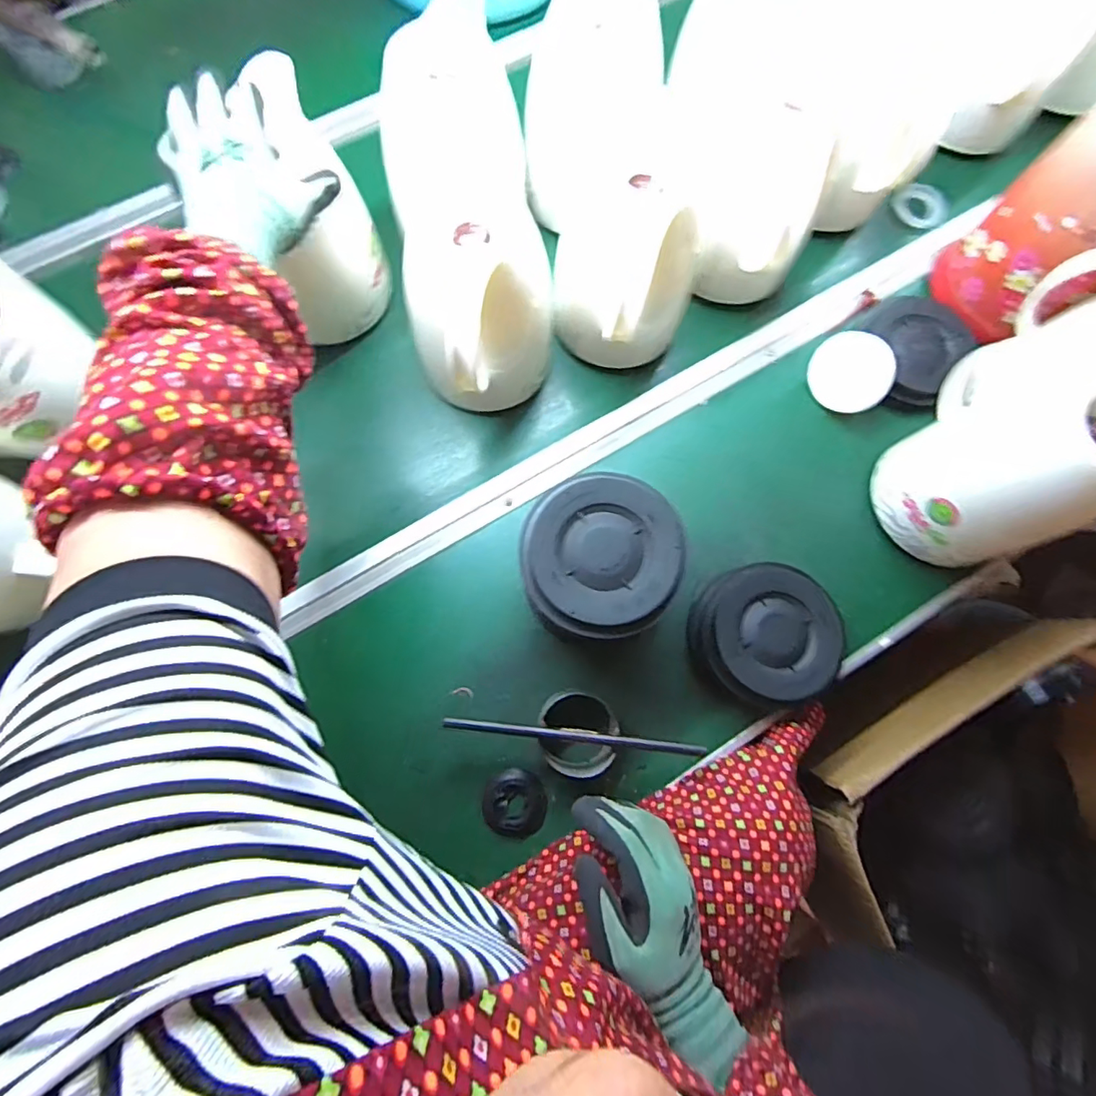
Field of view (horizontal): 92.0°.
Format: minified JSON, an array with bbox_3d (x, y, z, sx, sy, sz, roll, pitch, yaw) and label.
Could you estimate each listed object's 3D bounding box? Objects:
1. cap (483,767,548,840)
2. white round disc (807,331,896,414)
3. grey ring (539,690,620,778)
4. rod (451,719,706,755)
[{"bbox_3d":[-0.033,0.256,0.532,0.062,0.017,0.060,0,77,-1],"label":"cap"},{"bbox_3d":[0.353,-0.205,0.619,0.090,0.085,0.006,38,37,28],"label":"white round disc"},{"bbox_3d":[0.029,0.179,0.515,0.071,0.055,0.075,0,77,-1],"label":"grey ring"},{"bbox_3d":[0.025,0.174,0.487,0.240,0.014,0.009,6,77,1],"label":"rod"}]

